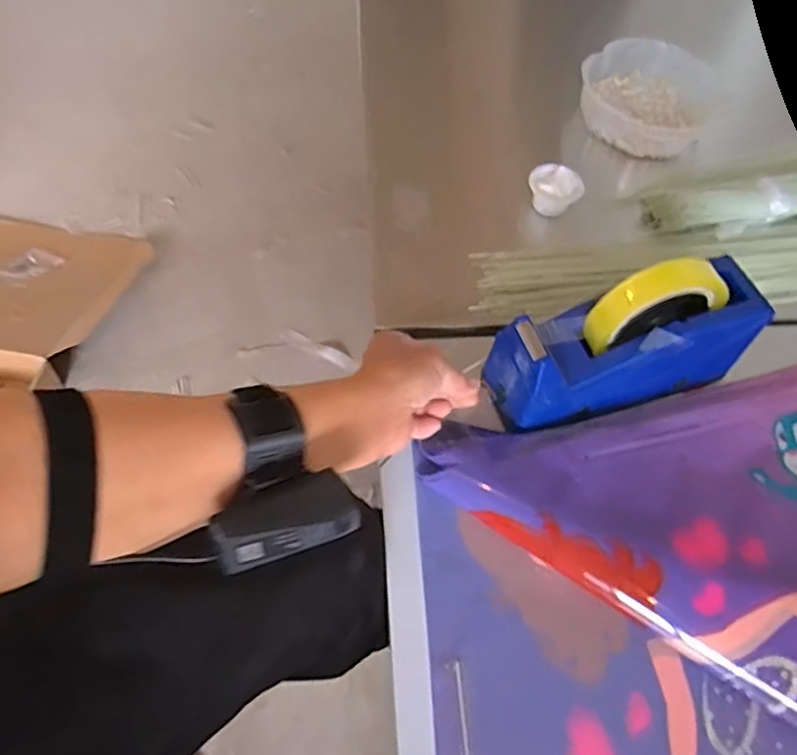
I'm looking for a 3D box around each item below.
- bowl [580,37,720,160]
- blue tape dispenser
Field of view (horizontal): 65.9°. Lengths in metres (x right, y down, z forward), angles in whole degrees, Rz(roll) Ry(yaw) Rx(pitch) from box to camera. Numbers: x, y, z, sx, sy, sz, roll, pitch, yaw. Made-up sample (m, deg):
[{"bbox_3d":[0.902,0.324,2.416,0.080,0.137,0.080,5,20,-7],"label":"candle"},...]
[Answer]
[{"bbox_3d":[0.288,-0.328,0.710,0.146,0.045,0.153,2,59,-3],"label":"bowl"},{"bbox_3d":[0.180,-0.029,0.478,0.204,0.121,0.071,-14,60,-11],"label":"blue tape dispenser"}]

